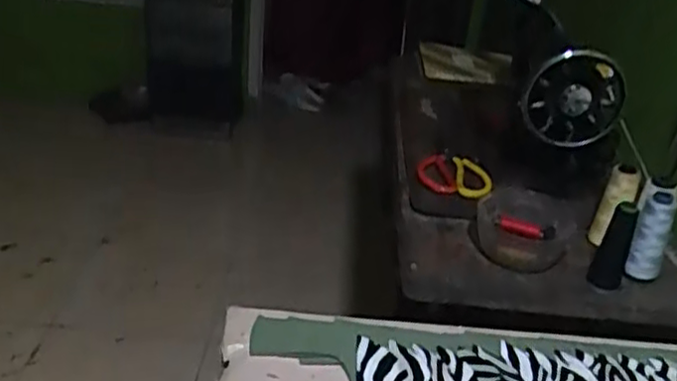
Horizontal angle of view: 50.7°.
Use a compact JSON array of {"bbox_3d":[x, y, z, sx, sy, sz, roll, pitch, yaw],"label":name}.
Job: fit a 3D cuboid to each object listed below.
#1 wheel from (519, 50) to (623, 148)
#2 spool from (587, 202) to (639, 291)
[{"bbox_3d":[0.323,-0.124,0.973,0.129,0.126,0.025,10,22,-5],"label":"wheel"},{"bbox_3d":[0.335,0.059,0.866,0.038,0.100,0.035,14,30,17],"label":"spool"}]

